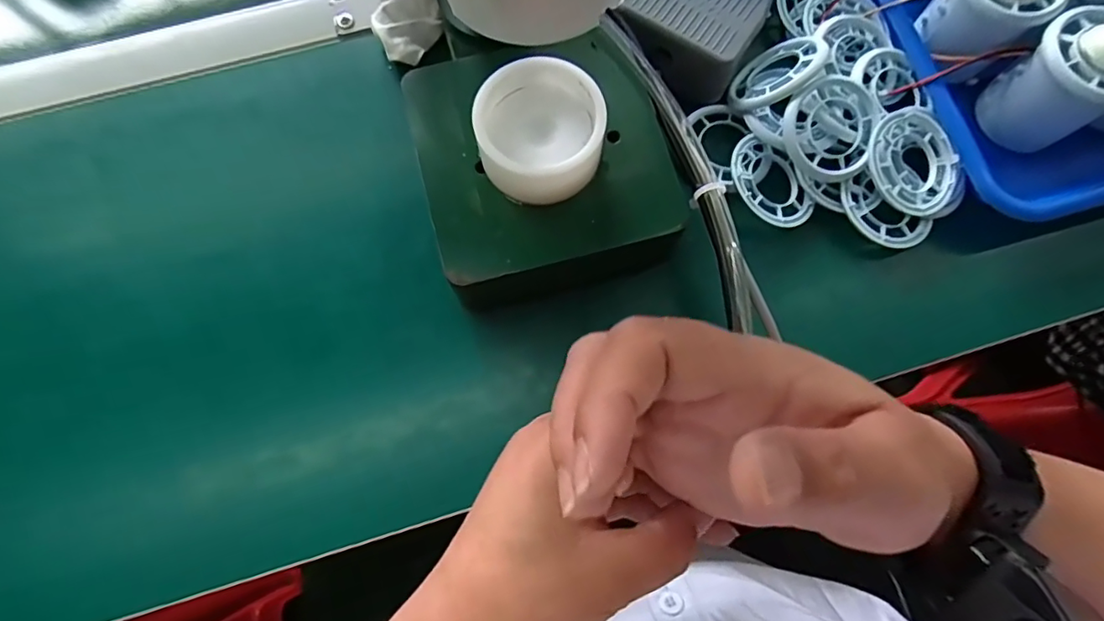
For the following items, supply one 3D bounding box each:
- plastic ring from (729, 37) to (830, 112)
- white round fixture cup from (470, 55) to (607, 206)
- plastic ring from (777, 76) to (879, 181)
[{"bbox_3d":[0.127,-0.136,0.309,0.052,0.007,0.052,-25,43,26],"label":"plastic ring"},{"bbox_3d":[-0.006,-0.084,0.257,0.058,0.030,0.058,0,76,0],"label":"white round fixture cup"},{"bbox_3d":[0.154,-0.101,0.295,0.051,0.015,0.054,0,76,0],"label":"plastic ring"}]

